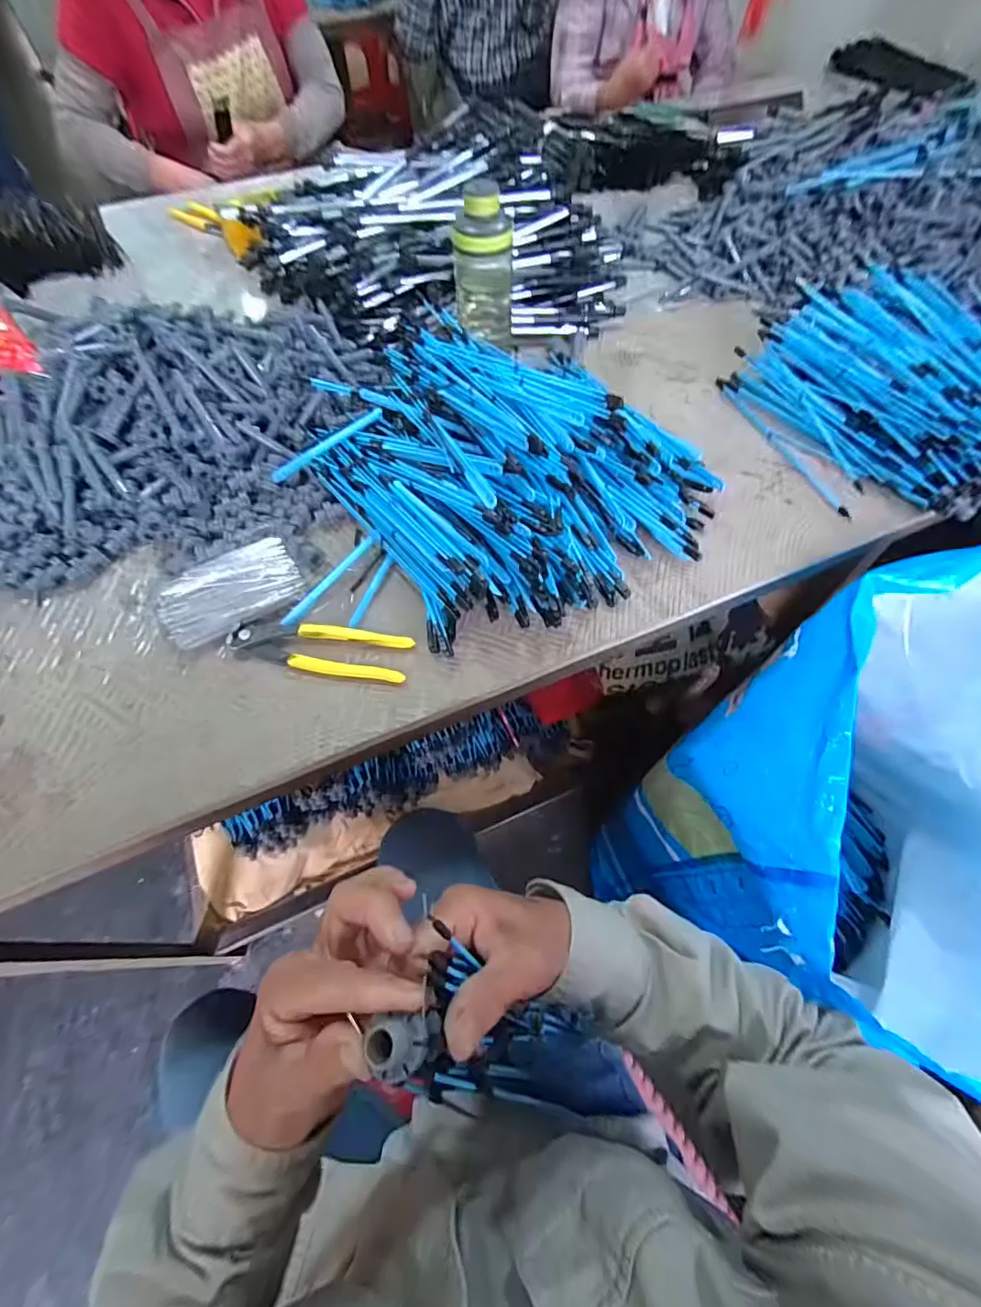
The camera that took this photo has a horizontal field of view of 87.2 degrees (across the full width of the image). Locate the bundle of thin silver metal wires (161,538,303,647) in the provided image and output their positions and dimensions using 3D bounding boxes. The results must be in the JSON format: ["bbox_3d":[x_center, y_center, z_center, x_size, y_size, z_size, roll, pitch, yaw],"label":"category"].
[{"bbox_3d":[-0.253,-0.060,0.505,0.128,0.010,0.084,-29,65,-13],"label":"bundle of thin silver metal wires"}]

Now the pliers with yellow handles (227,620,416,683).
[{"bbox_3d":[-0.157,-0.007,0.473,0.165,0.011,0.048,7,63,6],"label":"pliers with yellow handles"}]

